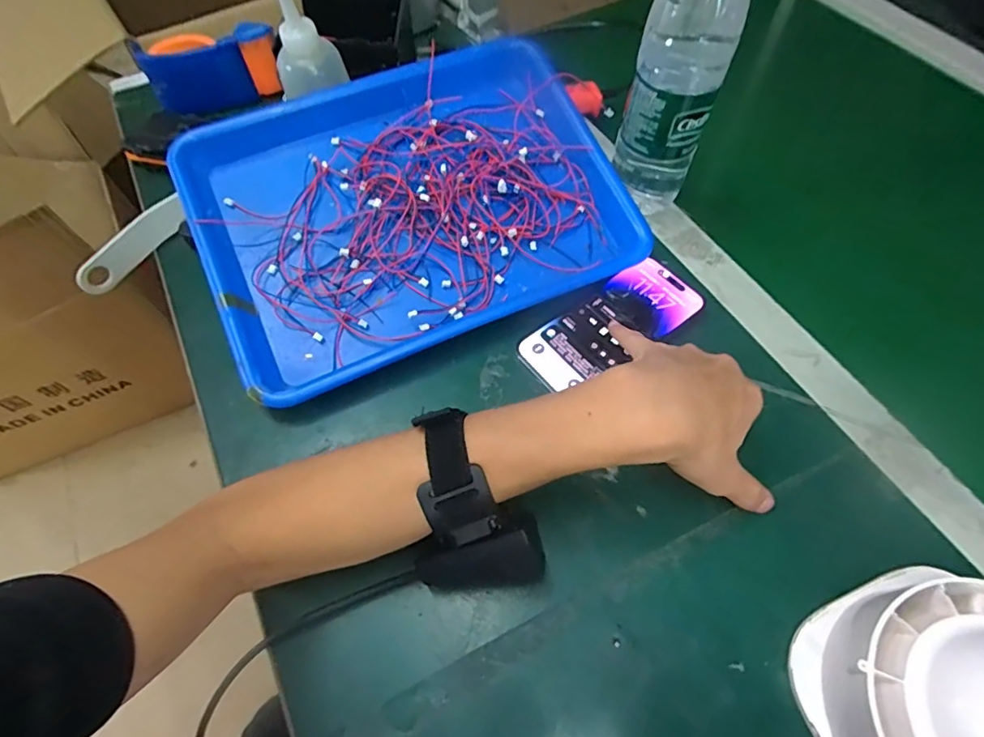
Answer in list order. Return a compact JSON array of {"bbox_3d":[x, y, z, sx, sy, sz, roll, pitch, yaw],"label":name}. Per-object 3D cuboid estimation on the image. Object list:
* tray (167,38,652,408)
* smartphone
[{"bbox_3d":[-0.066,-0.131,0.431,0.332,0.036,0.243,-24,77,-9],"label":"tray"},{"bbox_3d":[0.091,-0.034,0.402,0.144,0.007,0.059,-30,60,-11],"label":"smartphone"}]

